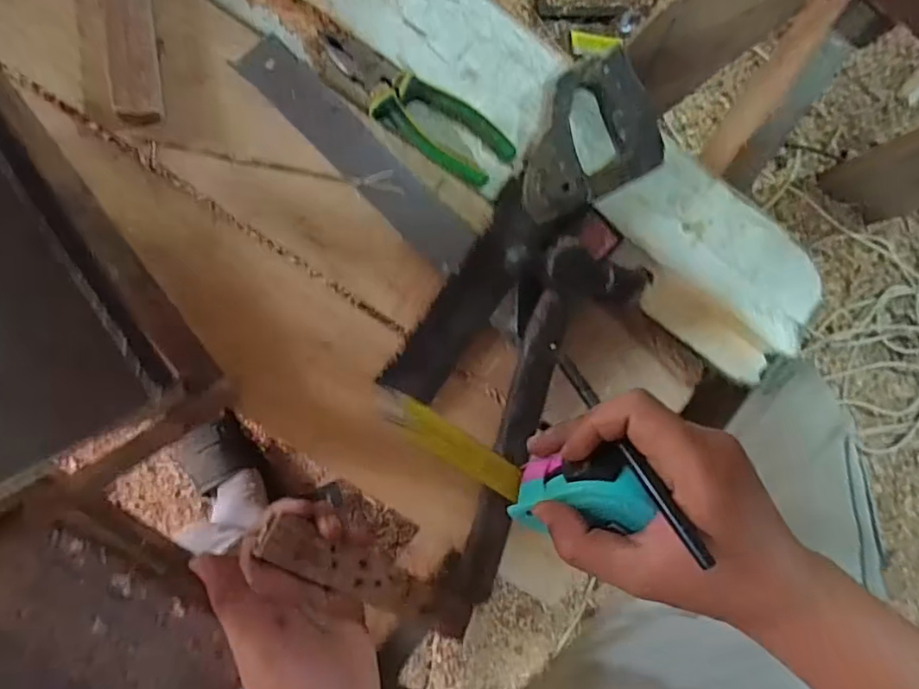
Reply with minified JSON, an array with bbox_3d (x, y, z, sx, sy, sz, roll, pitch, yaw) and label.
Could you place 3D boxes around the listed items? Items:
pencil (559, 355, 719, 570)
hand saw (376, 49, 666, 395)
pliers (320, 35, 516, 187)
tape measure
[{"bbox_3d":[0.083,0.050,0.293,0.007,0.011,0.125,-21,50,-9],"label":"pencil"},{"bbox_3d":[0.049,-0.089,0.451,0.091,0.037,0.305,39,81,-3],"label":"hand saw"},{"bbox_3d":[-0.035,-0.182,0.445,0.163,0.015,0.047,33,82,-4],"label":"pliers"},{"bbox_3d":[0.027,0.068,0.323,0.153,0.040,0.051,17,82,21],"label":"tape measure"}]

